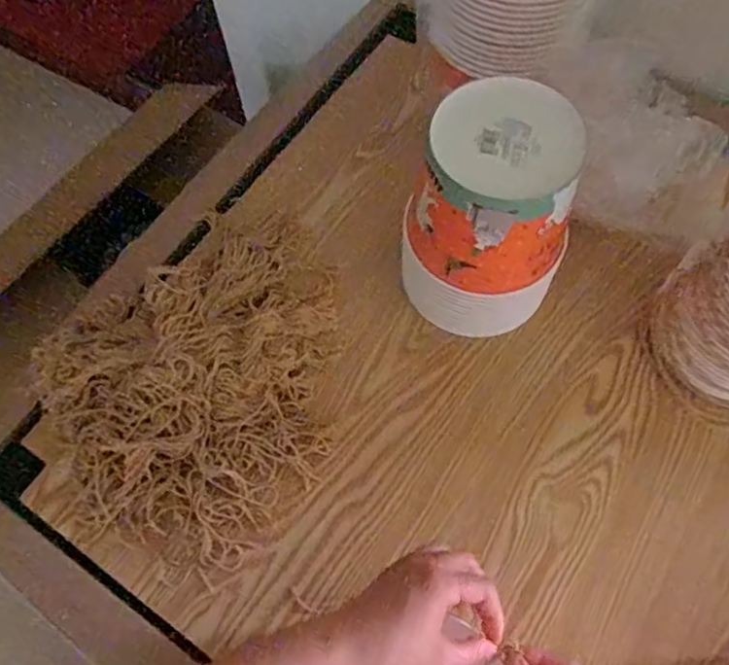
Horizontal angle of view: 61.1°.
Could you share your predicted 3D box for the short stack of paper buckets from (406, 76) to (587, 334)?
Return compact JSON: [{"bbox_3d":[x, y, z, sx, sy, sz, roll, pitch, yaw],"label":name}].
[{"bbox_3d":[0.121,-0.106,0.606,0.150,0.230,0.134,19,67,10],"label":"short stack of paper buckets"}]

